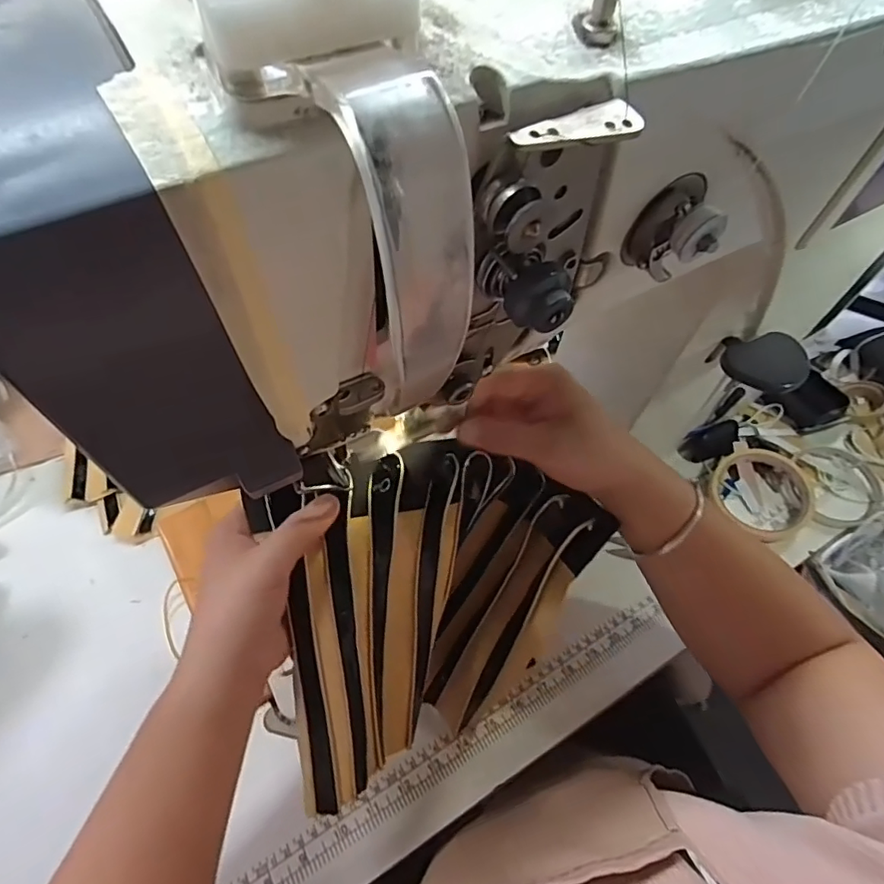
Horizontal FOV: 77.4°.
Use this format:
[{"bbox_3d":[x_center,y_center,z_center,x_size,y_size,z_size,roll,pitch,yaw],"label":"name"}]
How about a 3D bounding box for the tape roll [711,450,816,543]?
[{"bbox_3d":[0.313,0.049,0.533,0.091,0.027,0.090,-1,54,1],"label":"tape roll"}]

